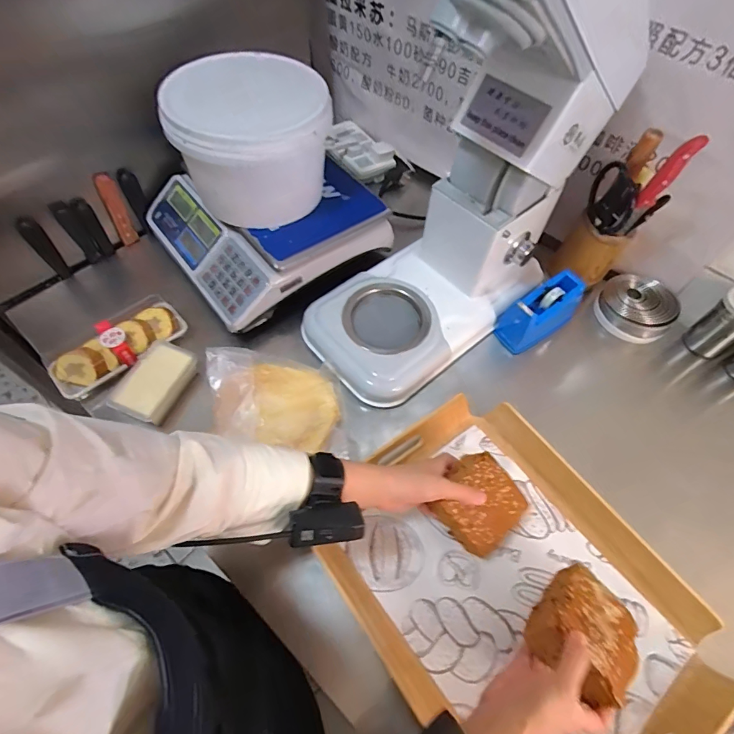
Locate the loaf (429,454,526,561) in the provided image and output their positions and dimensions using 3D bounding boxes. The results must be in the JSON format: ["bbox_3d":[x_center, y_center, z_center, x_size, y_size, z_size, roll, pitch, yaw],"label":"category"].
[{"bbox_3d":[0.136,0.165,0.513,0.094,0.045,0.094,-44,95,-15],"label":"loaf"}]

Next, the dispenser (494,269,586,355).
[{"bbox_3d":[0.285,-0.089,0.702,0.131,0.096,0.062,-28,65,-19],"label":"dispenser"}]

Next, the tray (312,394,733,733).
[{"bbox_3d":[0.168,0.262,0.505,0.327,0.047,0.436,-31,66,-20],"label":"tray"}]

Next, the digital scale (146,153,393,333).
[{"bbox_3d":[-0.177,-0.261,0.743,0.321,0.088,0.317,-33,66,-21],"label":"digital scale"}]

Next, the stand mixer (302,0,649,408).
[{"bbox_3d":[0.134,-0.244,0.531,0.456,0.499,0.212,-36,68,-22],"label":"stand mixer"}]

